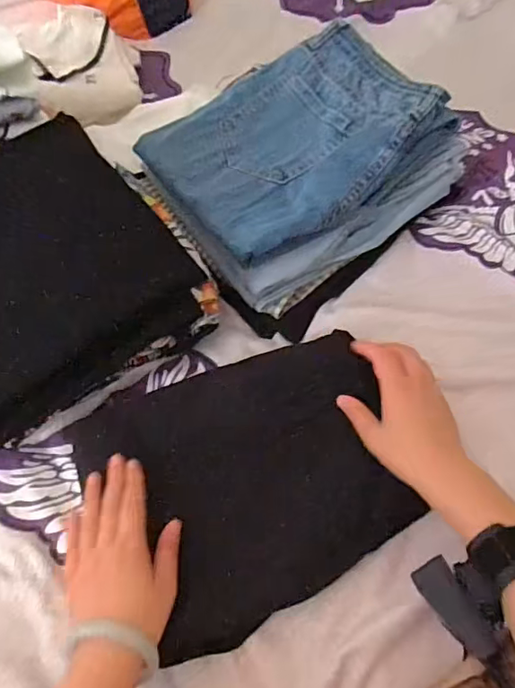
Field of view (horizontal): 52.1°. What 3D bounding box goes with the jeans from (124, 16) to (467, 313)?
[{"bbox_3d":[0.053,-0.206,0.608,0.289,0.129,0.221,-33,62,-16],"label":"jeans"}]

